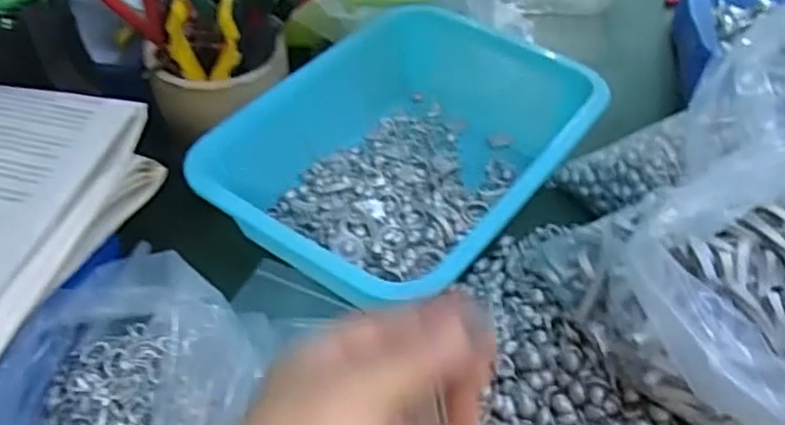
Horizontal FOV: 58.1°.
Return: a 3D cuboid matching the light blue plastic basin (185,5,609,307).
[{"bbox_3d":[0.015,-0.043,0.501,0.191,0.068,0.266,28,52,24],"label":"light blue plastic basin"}]

